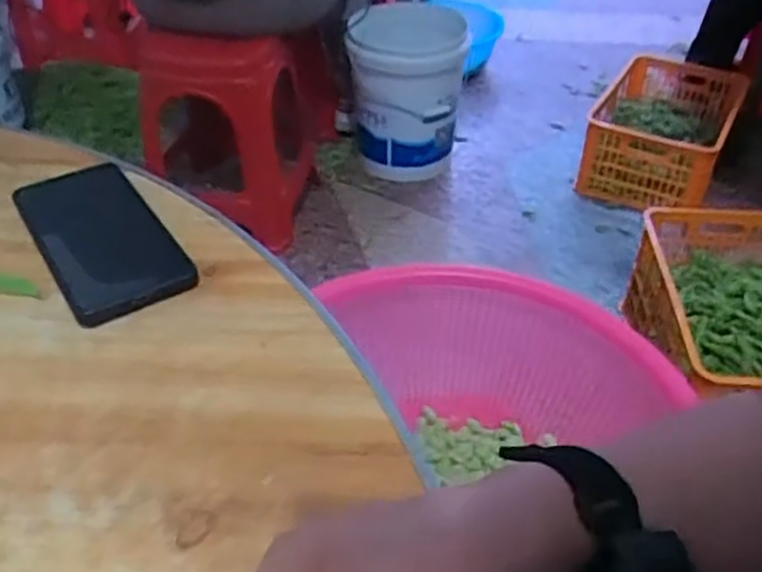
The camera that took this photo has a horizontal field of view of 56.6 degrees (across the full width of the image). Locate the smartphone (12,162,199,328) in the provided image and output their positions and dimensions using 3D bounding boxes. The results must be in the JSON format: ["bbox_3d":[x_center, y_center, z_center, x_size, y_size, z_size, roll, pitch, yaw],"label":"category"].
[{"bbox_3d":[-0.187,-0.034,0.471,0.075,0.016,0.158,-25,48,-26],"label":"smartphone"}]

